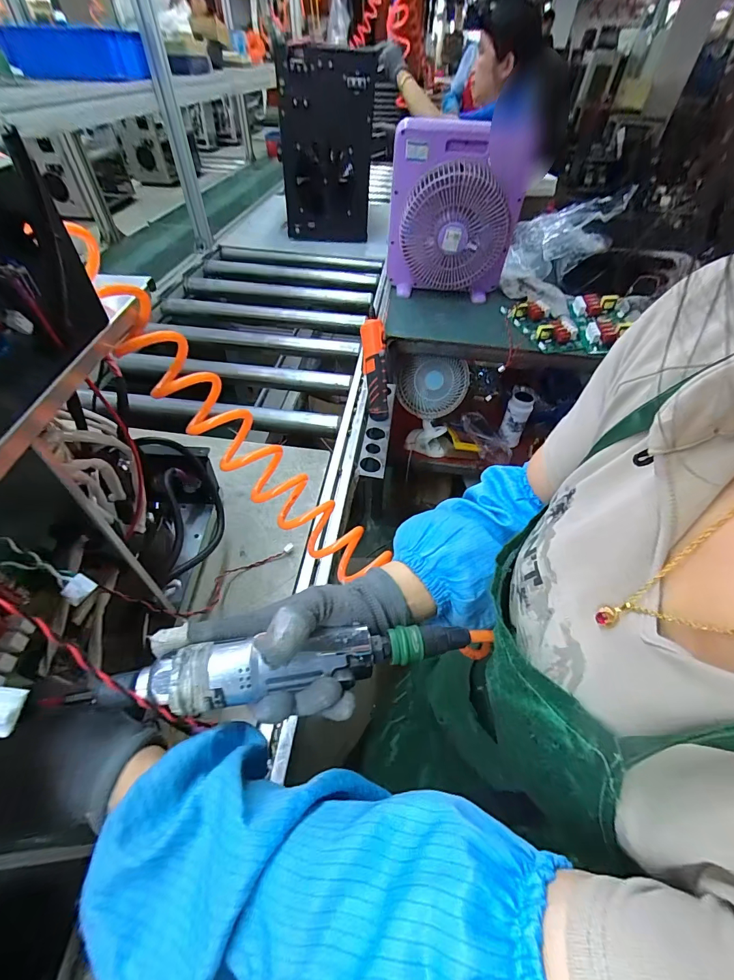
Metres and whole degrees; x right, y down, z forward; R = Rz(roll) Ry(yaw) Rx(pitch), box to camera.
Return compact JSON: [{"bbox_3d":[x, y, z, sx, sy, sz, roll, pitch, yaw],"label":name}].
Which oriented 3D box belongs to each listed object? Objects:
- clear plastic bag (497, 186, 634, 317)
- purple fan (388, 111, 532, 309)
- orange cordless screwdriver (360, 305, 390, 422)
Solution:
[{"bbox_3d":[0.521,-0.666,1.068,0.263,0.196,0.371,23,52,16],"label":"clear plastic bag"},{"bbox_3d":[0.217,-0.671,0.964,0.307,0.348,0.111,-6,50,-8],"label":"purple fan"},{"bbox_3d":[0.017,-0.245,0.782,0.046,0.201,0.037,-8,22,-5],"label":"orange cordless screwdriver"}]

